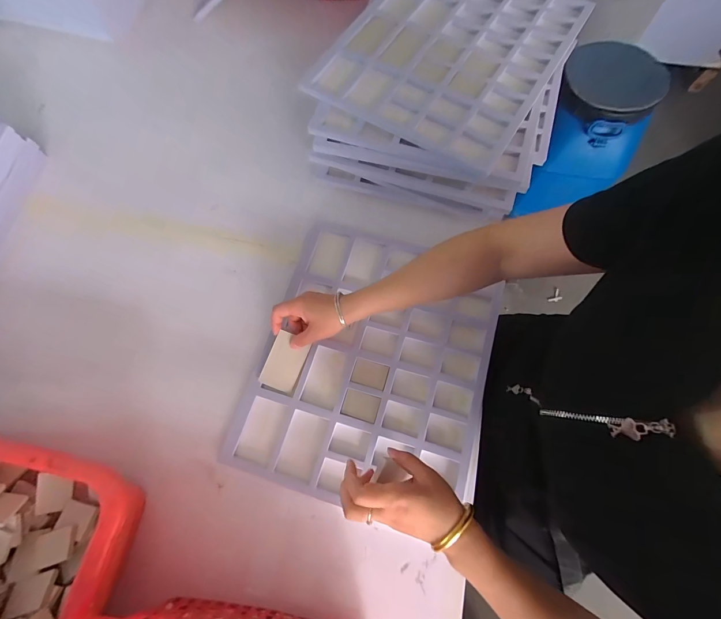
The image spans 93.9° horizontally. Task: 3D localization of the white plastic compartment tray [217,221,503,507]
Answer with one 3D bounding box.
[{"bbox_3d":[0.019,0.081,0.530,0.340,0.031,0.404,18,76,4],"label":"white plastic compartment tray"}]

